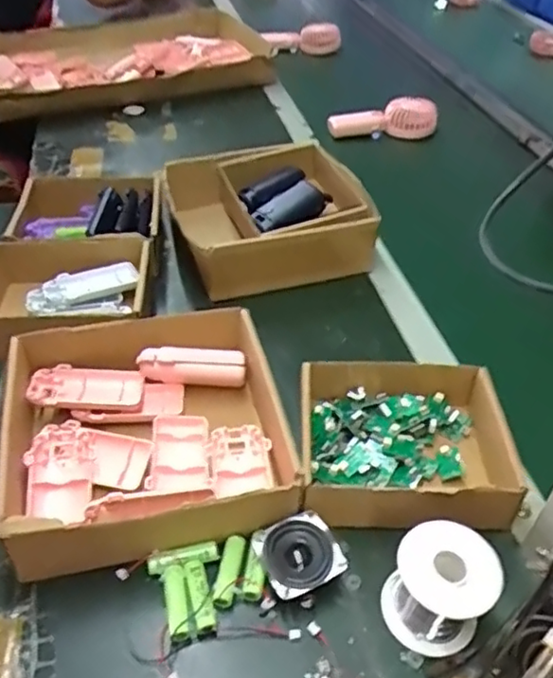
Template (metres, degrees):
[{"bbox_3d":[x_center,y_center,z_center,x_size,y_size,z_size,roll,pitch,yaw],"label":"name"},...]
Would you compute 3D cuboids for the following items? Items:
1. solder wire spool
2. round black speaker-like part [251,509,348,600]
[{"bbox_3d":[0.110,0.168,0.428,0.064,0.070,0.058,21,44,19],"label":"solder wire spool"},{"bbox_3d":[0.016,0.161,0.467,0.055,0.029,0.054,-15,45,-20],"label":"round black speaker-like part"}]

